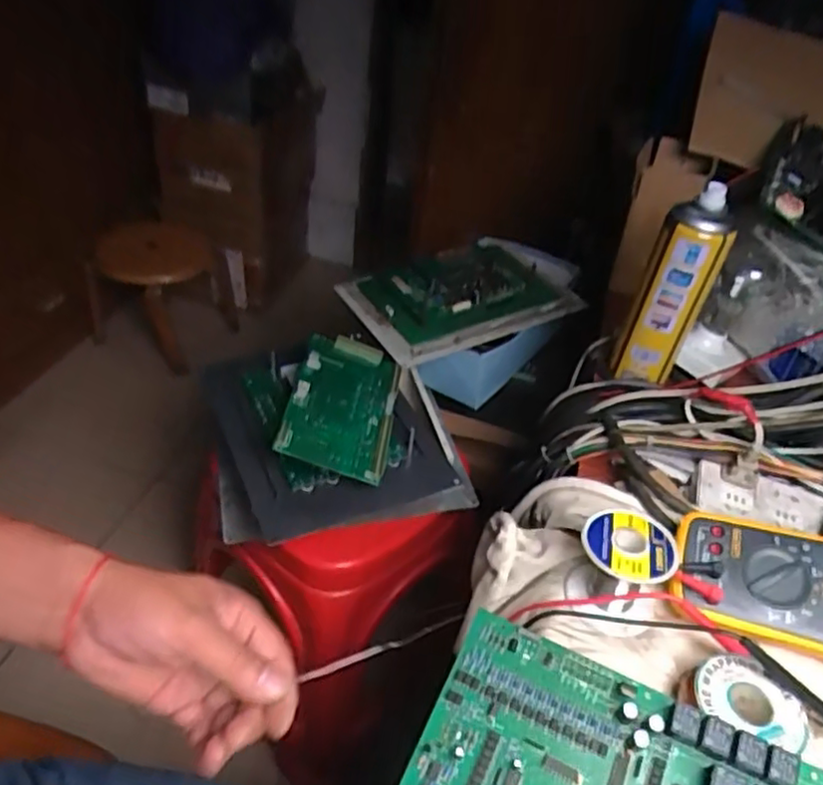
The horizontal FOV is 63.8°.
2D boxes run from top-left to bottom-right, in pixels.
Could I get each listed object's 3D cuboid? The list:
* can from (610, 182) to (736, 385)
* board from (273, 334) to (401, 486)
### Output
[{"bbox_3d":[0.268,-0.105,0.679,0.066,0.204,0.070,21,43,15],"label":"can"},{"bbox_3d":[-0.079,0.013,0.769,0.117,0.020,0.204,21,43,-11],"label":"board"}]

